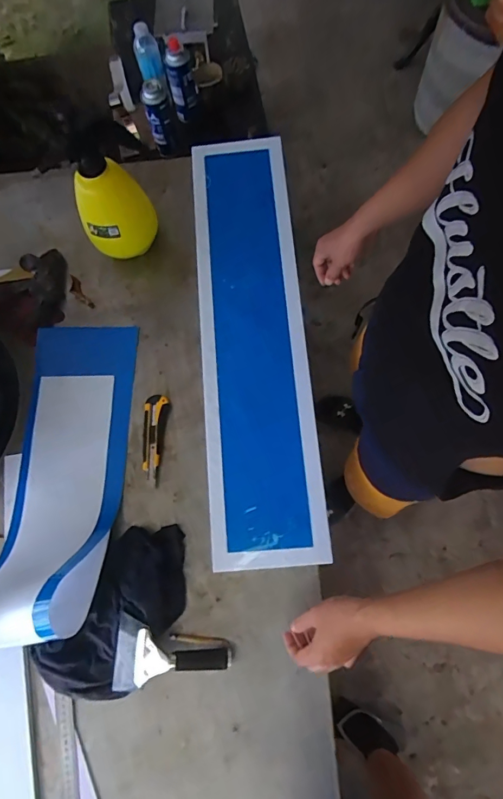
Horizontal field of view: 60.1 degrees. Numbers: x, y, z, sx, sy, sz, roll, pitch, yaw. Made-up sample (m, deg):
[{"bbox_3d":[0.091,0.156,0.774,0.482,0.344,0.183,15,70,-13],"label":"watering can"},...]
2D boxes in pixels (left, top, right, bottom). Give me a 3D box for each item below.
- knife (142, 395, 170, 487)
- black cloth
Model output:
[{"bbox_3d":[-0.176,0.070,0.789,0.041,0.017,0.159,0,74,2],"label":"knife"},{"bbox_3d":[-0.205,0.335,0.698,0.156,0.049,0.288,33,77,10],"label":"black cloth"}]

